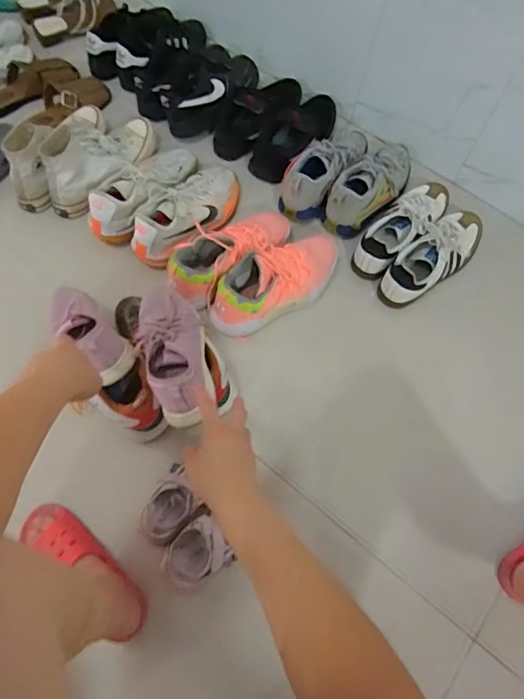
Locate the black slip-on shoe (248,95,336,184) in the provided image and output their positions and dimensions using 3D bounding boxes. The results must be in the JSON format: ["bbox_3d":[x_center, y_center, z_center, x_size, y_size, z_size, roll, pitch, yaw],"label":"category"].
[{"bbox_3d":[0.092,-0.533,1.139,0.121,0.105,0.292,30,67,11],"label":"black slip-on shoe"}]

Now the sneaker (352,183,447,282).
[{"bbox_3d":[0.316,-0.279,1.055,0.103,0.090,0.312,38,69,14],"label":"sneaker"}]

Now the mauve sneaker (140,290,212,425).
[{"bbox_3d":[-0.146,-0.009,0.771,0.100,0.080,0.265,-12,50,-8],"label":"mauve sneaker"}]

